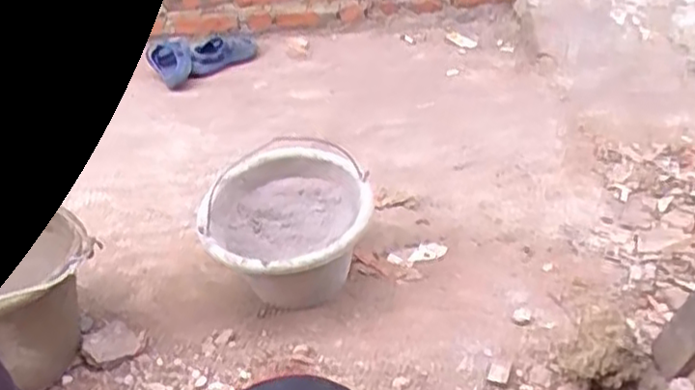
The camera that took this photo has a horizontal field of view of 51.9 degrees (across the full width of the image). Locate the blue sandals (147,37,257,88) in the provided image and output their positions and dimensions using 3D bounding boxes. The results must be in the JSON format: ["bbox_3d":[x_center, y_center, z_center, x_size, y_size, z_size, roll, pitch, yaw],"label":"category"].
[{"bbox_3d":[-0.334,-0.325,1.696,0.256,0.066,0.161,-14,37,-16],"label":"blue sandals"}]

